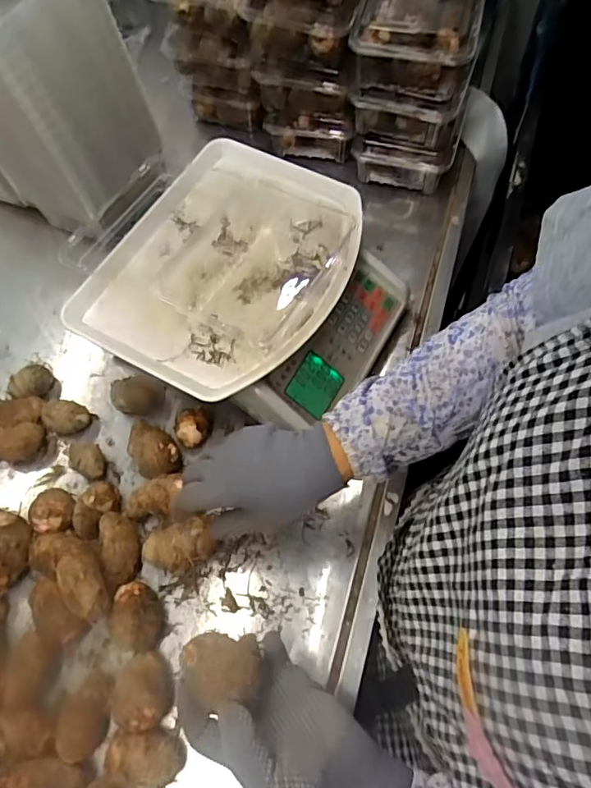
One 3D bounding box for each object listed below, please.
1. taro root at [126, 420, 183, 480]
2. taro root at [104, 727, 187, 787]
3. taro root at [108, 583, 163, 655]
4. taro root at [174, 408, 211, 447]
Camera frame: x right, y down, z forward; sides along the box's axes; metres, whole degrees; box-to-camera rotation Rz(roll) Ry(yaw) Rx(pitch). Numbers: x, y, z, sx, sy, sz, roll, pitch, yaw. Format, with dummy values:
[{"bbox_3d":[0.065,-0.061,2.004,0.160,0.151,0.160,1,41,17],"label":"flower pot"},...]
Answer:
[{"bbox_3d":[-0.151,0.059,0.583,0.050,0.044,0.070,-35,66,-13],"label":"taro root"},{"bbox_3d":[-0.125,0.313,0.467,0.062,0.049,0.043,-1,63,3],"label":"taro root"},{"bbox_3d":[-0.146,0.206,0.505,0.048,0.051,0.061,0,64,2],"label":"taro root"},{"bbox_3d":[-0.114,0.039,0.603,0.038,0.034,0.035,-2,63,3],"label":"taro root"}]

